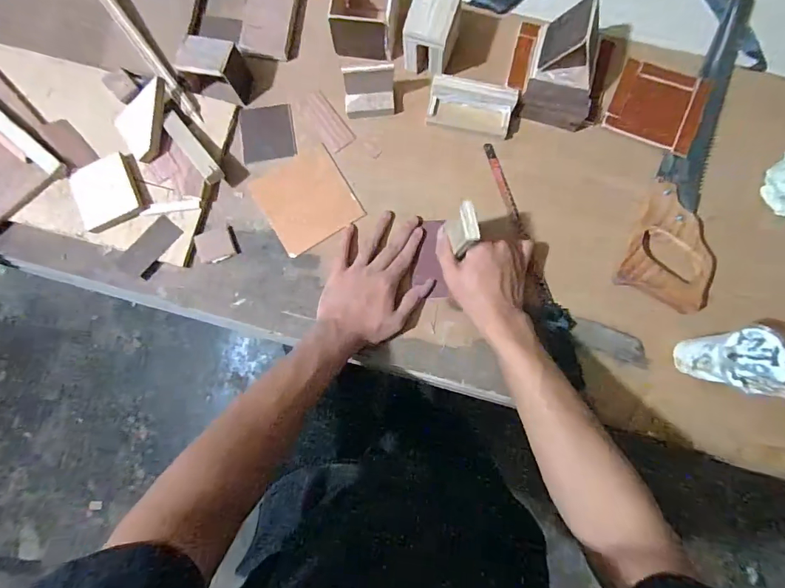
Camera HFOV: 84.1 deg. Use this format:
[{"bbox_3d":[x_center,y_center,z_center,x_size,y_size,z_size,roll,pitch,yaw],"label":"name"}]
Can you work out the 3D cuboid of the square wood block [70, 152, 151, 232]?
[{"bbox_3d":[-0.338,-0.121,0.521,0.079,0.015,0.071,-27,84,-3],"label":"square wood block"}]

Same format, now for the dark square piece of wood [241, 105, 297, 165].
[{"bbox_3d":[-0.158,-0.205,0.555,0.066,0.004,0.070,-7,83,-1],"label":"dark square piece of wood"}]

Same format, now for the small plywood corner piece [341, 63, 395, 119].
[{"bbox_3d":[-0.028,-0.250,0.538,0.062,0.048,0.041,-7,83,-1],"label":"small plywood corner piece"}]

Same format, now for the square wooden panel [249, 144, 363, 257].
[{"bbox_3d":[-0.108,-0.120,0.549,0.106,0.009,0.111,-31,84,-3],"label":"square wooden panel"}]

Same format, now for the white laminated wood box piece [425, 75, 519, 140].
[{"bbox_3d":[0.097,-0.233,0.540,0.102,0.030,0.049,12,83,1],"label":"white laminated wood box piece"}]

